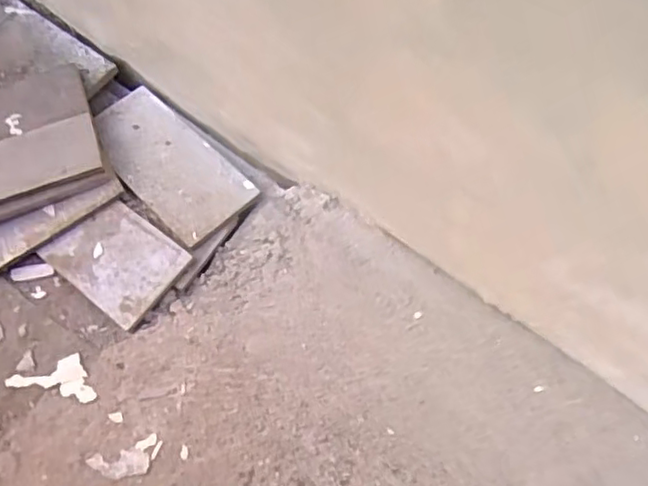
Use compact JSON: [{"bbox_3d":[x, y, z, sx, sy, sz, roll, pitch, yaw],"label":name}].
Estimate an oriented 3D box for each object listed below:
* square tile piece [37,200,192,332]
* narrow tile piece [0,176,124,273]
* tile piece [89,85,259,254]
[{"bbox_3d":[-0.188,0.013,0.584,0.118,0.015,0.086,36,69,19],"label":"square tile piece"},{"bbox_3d":[-0.278,-0.005,0.594,0.193,0.008,0.048,-27,74,-5],"label":"narrow tile piece"},{"bbox_3d":[-0.155,-0.081,0.626,0.086,0.013,0.192,-40,67,-17],"label":"tile piece"}]

